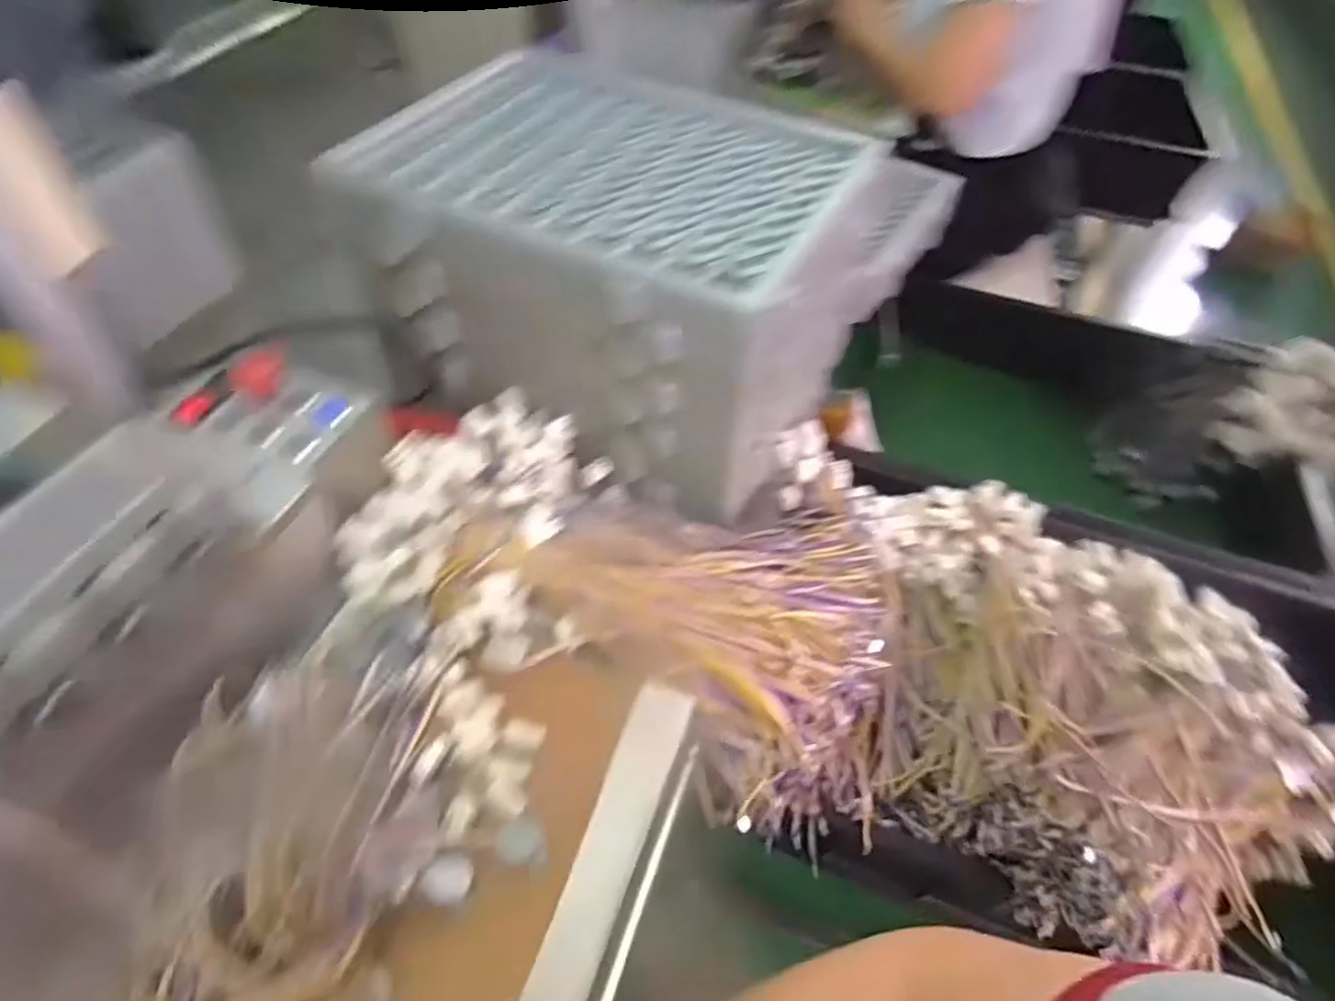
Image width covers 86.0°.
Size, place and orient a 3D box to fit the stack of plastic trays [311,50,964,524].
[{"bbox_3d":[-0.046,-0.214,0.674,0.395,0.214,0.298,25,55,16],"label":"stack of plastic trays"}]

